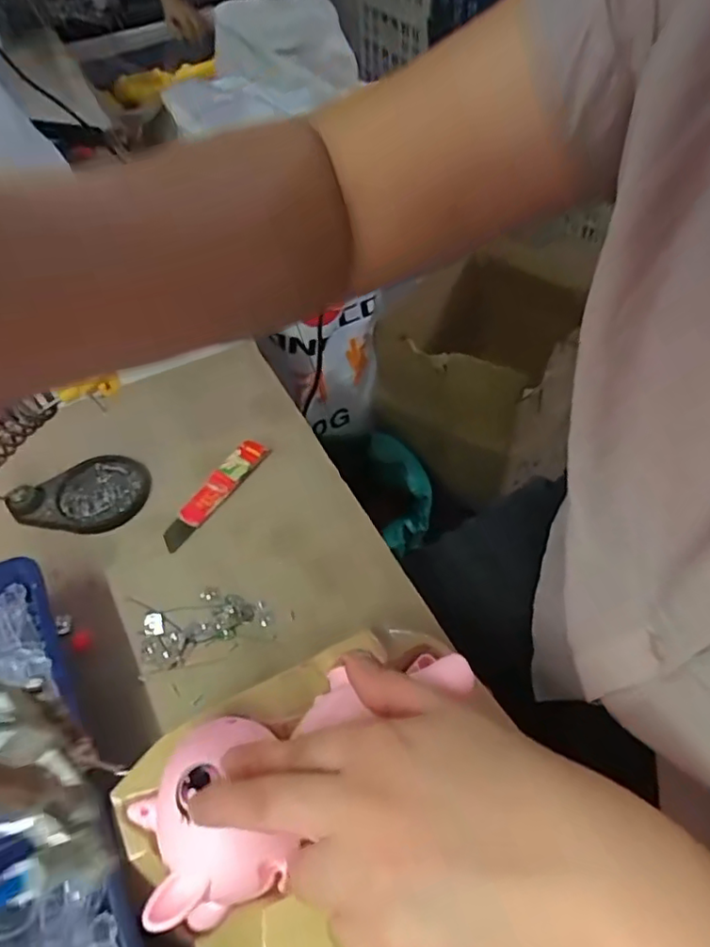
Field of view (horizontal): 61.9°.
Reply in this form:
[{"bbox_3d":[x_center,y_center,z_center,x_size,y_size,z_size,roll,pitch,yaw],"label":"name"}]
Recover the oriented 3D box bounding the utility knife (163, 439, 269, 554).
[{"bbox_3d":[-0.104,0.012,0.439,0.022,0.013,0.103,29,58,23],"label":"utility knife"}]

